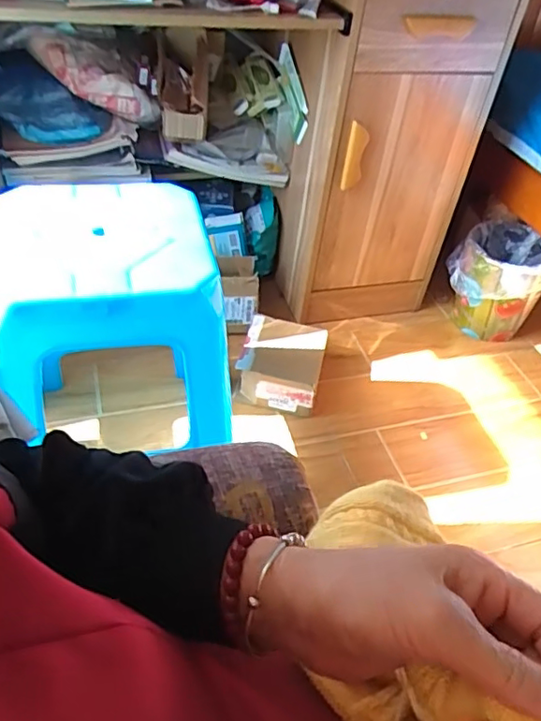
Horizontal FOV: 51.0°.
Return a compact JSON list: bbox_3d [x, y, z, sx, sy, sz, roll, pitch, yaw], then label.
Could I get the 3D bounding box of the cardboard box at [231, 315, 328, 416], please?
[{"bbox_3d":[0.020,0.010,1.218,0.172,0.104,0.180,13,44,6],"label":"cardboard box"}]

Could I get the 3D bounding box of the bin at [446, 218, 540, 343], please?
[{"bbox_3d":[0.582,-0.192,1.427,0.256,0.223,0.246,35,50,26],"label":"bin"}]

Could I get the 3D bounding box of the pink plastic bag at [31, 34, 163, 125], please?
[{"bbox_3d":[-0.318,-0.526,1.057,0.239,0.087,0.082,27,37,-26],"label":"pink plastic bag"}]

